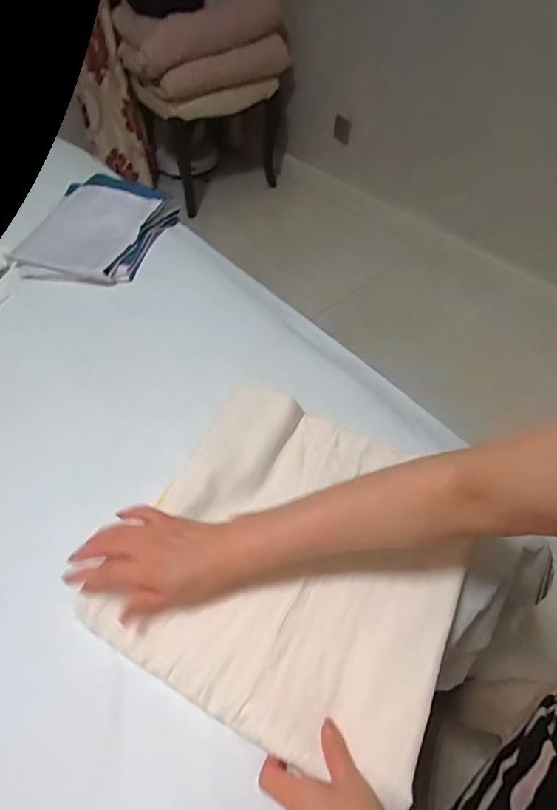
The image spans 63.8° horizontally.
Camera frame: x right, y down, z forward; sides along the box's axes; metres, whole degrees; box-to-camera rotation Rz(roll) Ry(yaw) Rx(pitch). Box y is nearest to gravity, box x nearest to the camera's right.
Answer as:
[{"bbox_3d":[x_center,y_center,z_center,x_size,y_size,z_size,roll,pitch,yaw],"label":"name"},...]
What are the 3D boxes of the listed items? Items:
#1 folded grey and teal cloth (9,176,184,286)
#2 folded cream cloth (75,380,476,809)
[{"bbox_3d":[-0.364,-0.352,0.889,0.249,0.053,0.291,15,54,11],"label":"folded grey and teal cloth"},{"bbox_3d":[0.025,0.160,0.482,0.334,0.051,0.322,22,56,15],"label":"folded cream cloth"}]

